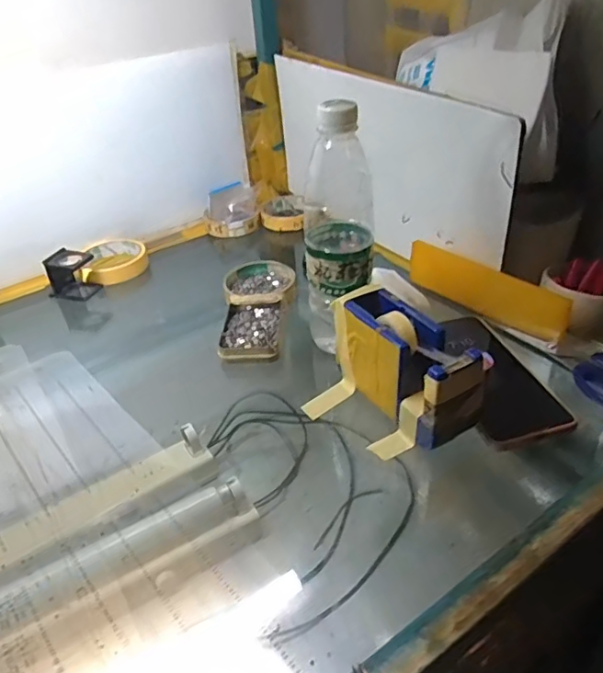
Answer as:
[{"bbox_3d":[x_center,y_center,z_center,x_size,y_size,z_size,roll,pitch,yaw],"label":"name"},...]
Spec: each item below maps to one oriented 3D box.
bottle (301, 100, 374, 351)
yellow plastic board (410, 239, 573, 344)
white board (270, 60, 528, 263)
[{"bbox_3d":[0.029,-0.091,0.494,0.065,0.217,0.077,-29,42,-30],"label":"bottle"},{"bbox_3d":[0.191,-0.049,0.582,0.013,0.052,0.182,-30,42,-31],"label":"yellow plastic board"},{"bbox_3d":[0.085,-0.215,0.675,0.015,0.189,0.412,-26,42,-22],"label":"white board"}]

